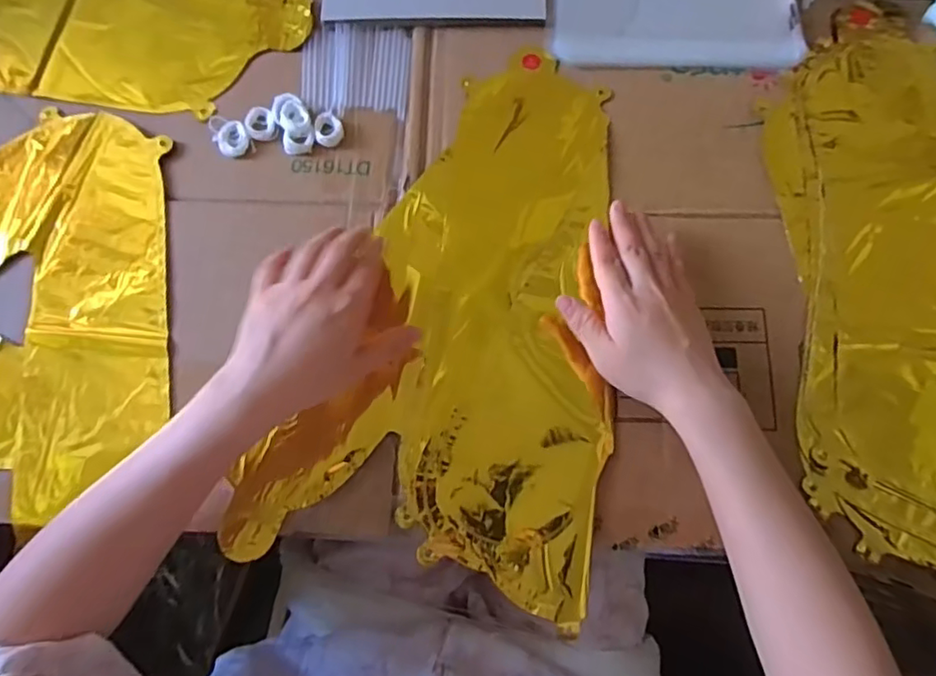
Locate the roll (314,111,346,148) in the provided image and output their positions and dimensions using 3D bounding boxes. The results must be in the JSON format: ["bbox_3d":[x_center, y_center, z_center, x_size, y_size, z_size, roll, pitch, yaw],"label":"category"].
[{"bbox_3d":[-0.112,-0.168,0.485,0.023,0.006,0.030,-17,77,-3],"label":"roll"}]

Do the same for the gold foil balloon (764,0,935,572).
[{"bbox_3d":[0.349,-0.044,0.438,0.226,0.014,0.451,-2,77,1],"label":"gold foil balloon"}]

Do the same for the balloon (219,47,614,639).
[{"bbox_3d":[0.000,-0.030,0.457,0.241,0.011,0.412,13,77,4],"label":"balloon"}]

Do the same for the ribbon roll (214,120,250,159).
[{"bbox_3d":[-0.190,-0.161,0.484,0.026,0.005,0.031,-36,78,-7],"label":"ribbon roll"}]

